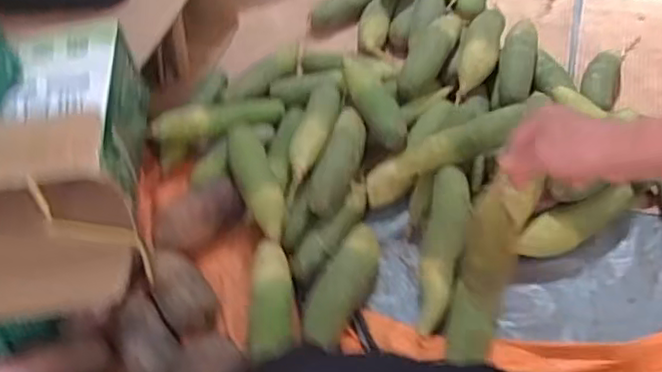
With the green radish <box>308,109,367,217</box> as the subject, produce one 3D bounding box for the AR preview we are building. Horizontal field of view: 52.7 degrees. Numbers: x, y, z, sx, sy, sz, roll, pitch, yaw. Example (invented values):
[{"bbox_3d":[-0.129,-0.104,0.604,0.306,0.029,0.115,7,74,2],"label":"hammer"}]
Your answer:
[{"bbox_3d":[0.015,-0.043,0.999,0.059,0.060,0.203,11,51,15],"label":"green radish"}]

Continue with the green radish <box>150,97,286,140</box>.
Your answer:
[{"bbox_3d":[-0.182,-0.110,1.091,0.221,0.042,0.050,-13,49,-23],"label":"green radish"}]

